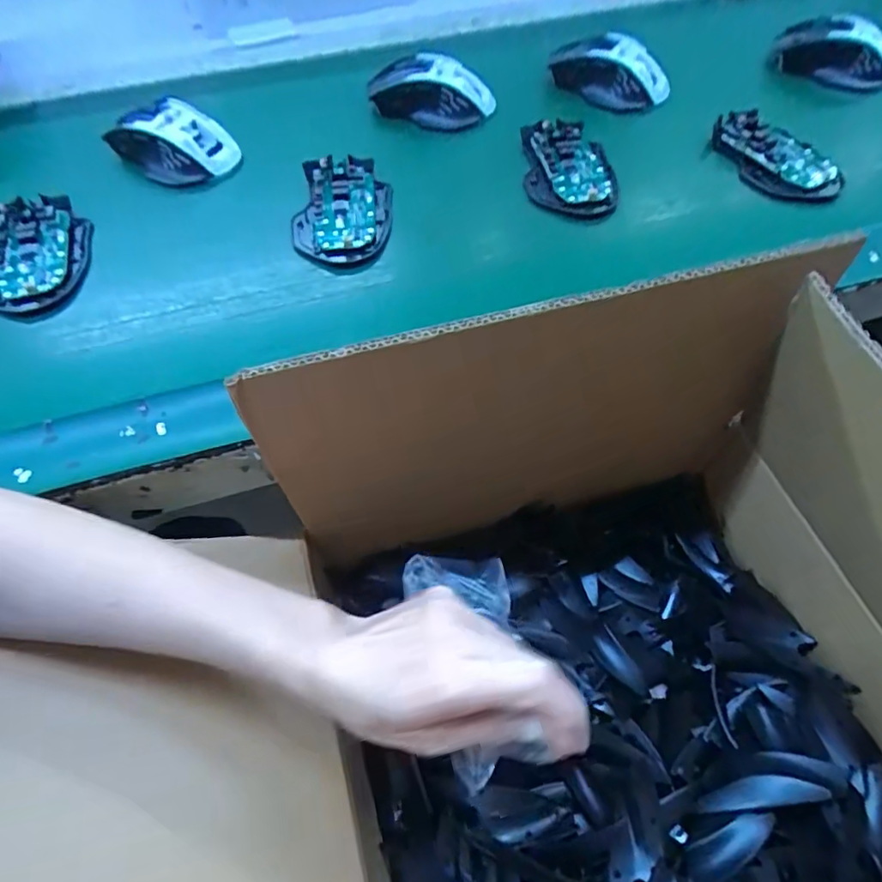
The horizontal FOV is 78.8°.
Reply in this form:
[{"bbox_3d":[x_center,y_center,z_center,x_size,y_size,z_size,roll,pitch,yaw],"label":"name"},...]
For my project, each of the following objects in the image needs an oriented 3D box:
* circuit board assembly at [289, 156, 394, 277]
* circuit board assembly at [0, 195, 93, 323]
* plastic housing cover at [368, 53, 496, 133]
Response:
[{"bbox_3d":[-0.076,-0.175,0.413,0.074,0.030,0.101,3,59,4],"label":"circuit board assembly"},{"bbox_3d":[-0.309,-0.139,0.406,0.075,0.020,0.140,-12,59,-6],"label":"circuit board assembly"},{"bbox_3d":[-0.009,-0.306,0.468,0.111,0.044,0.046,7,59,6],"label":"plastic housing cover"}]

